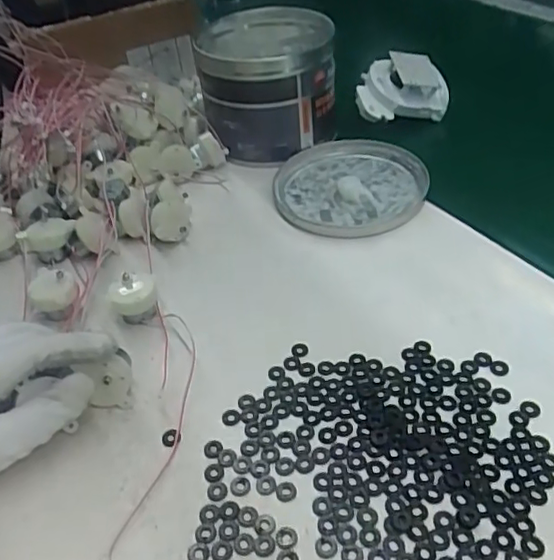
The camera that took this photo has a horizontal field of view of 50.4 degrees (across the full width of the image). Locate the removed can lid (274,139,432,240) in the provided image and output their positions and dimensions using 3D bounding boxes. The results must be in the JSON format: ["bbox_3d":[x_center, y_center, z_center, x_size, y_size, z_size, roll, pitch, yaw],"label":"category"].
[{"bbox_3d":[0.065,-0.082,0.518,0.127,0.016,0.133,-4,41,3],"label":"removed can lid"}]

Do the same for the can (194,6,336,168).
[{"bbox_3d":[-0.010,-0.189,0.568,0.126,0.111,0.130,-4,41,3],"label":"can"}]

